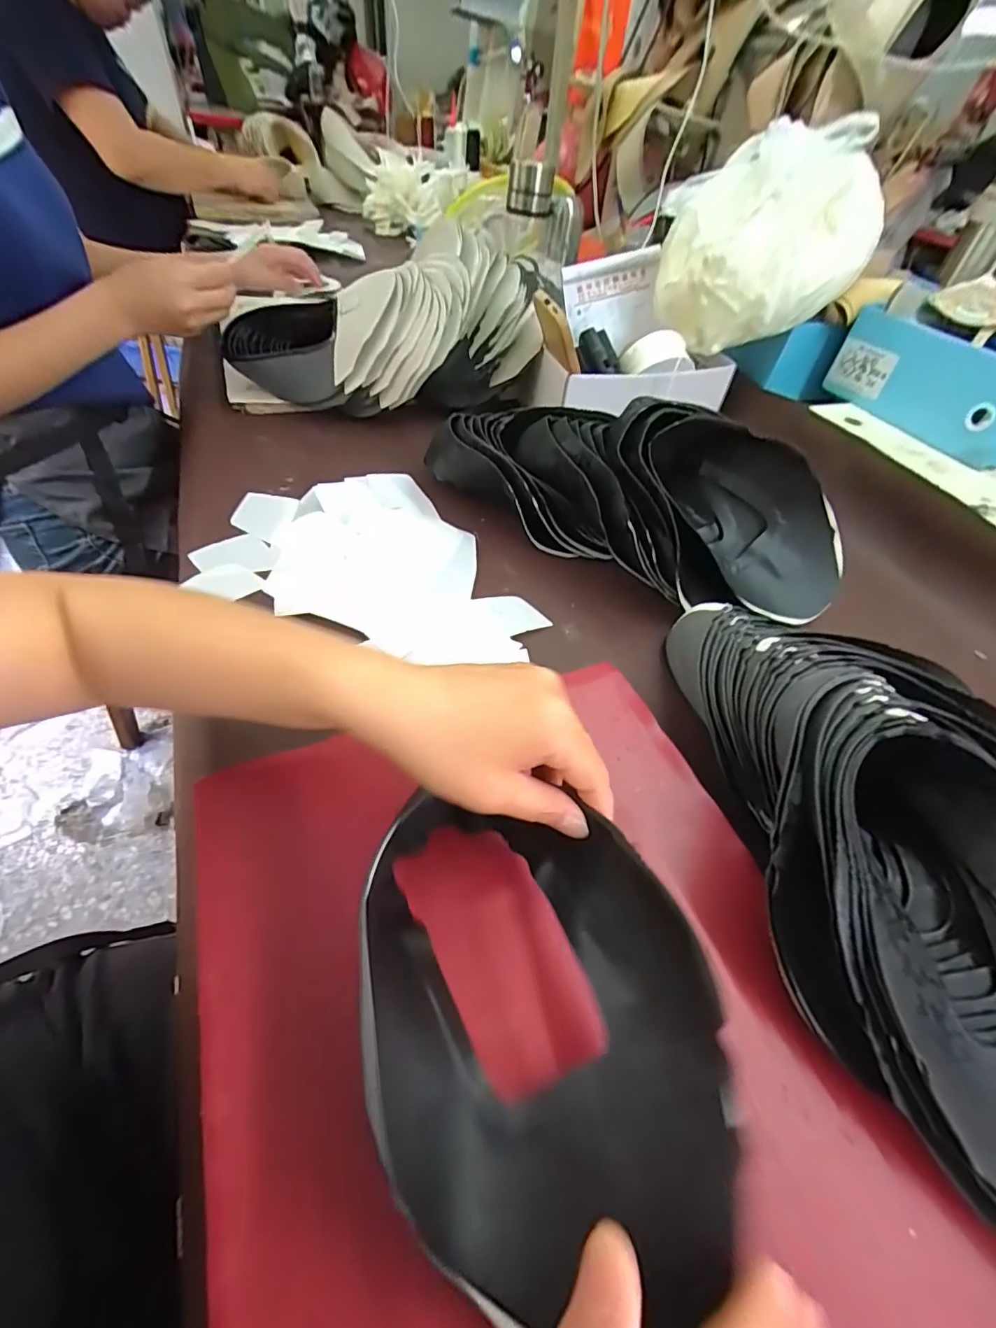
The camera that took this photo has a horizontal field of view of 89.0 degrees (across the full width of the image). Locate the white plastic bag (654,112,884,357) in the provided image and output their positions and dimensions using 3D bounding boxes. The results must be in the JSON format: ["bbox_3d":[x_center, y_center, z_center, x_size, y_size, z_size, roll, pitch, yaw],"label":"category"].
[{"bbox_3d":[0.315,-0.500,0.613,0.234,0.198,0.157,22,49,13],"label":"white plastic bag"}]

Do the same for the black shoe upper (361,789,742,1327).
[{"bbox_3d":[0.013,0.146,0.224,0.136,0.063,0.203,-10,50,-15],"label":"black shoe upper"}]

